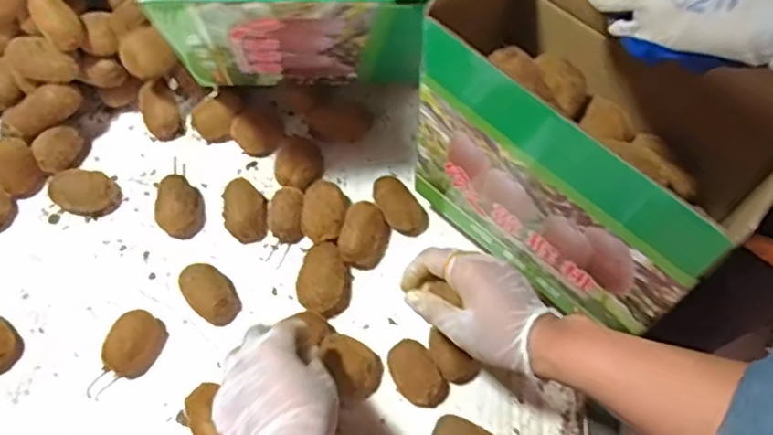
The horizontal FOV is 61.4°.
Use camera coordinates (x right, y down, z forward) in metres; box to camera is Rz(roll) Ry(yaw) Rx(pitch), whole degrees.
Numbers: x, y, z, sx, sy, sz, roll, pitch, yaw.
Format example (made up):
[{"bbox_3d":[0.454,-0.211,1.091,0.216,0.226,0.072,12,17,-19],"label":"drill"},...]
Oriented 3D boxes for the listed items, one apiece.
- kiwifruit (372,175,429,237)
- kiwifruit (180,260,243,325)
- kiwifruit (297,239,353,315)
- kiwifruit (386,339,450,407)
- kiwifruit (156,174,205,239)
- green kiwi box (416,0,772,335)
[{"bbox_3d":[0.012,-0.013,0.660,0.042,0.030,0.064,-31,67,-14],"label":"kiwifruit"},{"bbox_3d":[-0.166,0.070,0.614,0.056,0.039,0.041,41,70,19],"label":"kiwifruit"},{"bbox_3d":[-0.060,0.059,0.622,0.049,0.043,0.067,-5,63,-2],"label":"kiwifruit"},{"bbox_3d":[0.026,0.142,0.584,0.038,0.030,0.058,-31,67,-14],"label":"kiwifruit"},{"bbox_3d":[-0.209,-0.014,0.663,0.043,0.038,0.061,-6,63,-2],"label":"kiwifruit"},{"bbox_3d":[0.150,-0.053,0.512,0.238,0.213,0.129,41,72,18],"label":"green kiwi box"}]

